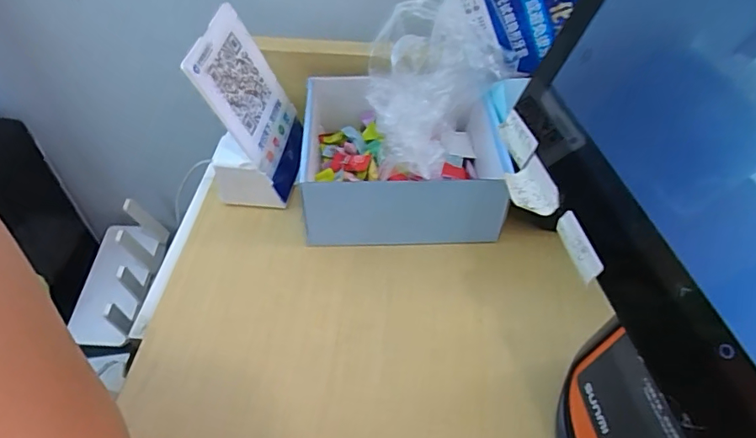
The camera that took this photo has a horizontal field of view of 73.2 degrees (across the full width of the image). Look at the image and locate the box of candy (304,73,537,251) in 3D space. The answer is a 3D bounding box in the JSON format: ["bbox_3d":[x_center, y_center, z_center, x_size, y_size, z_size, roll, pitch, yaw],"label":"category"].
[{"bbox_3d":[0.027,-0.056,0.495,0.196,0.092,0.149,2,48,0],"label":"box of candy"}]

